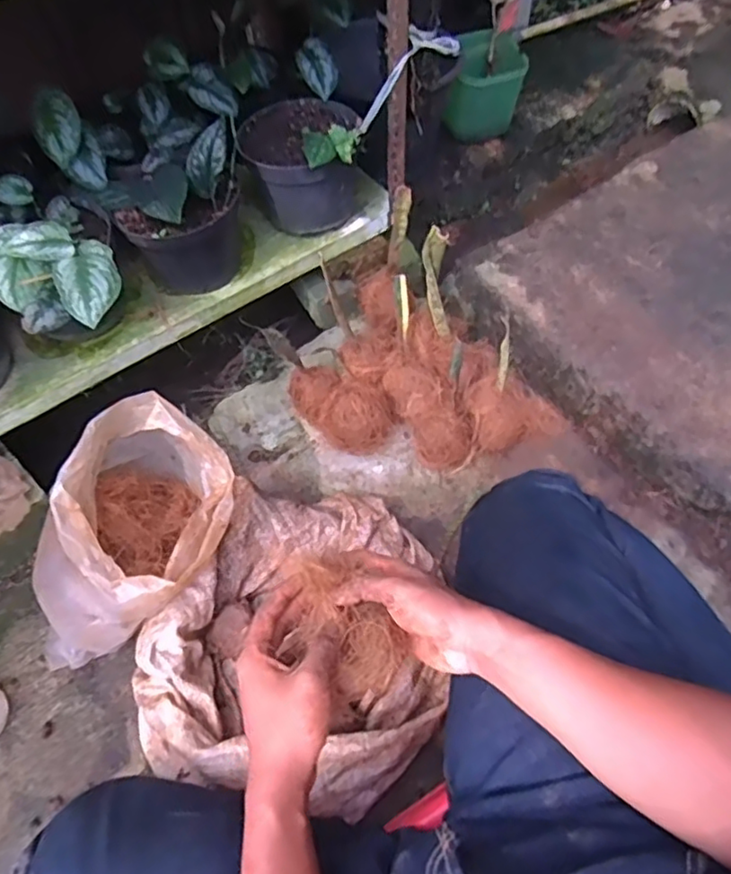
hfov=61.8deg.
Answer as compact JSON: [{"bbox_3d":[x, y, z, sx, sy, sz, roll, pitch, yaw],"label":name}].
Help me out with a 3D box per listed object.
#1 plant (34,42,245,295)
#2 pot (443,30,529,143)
[{"bbox_3d":[-0.264,-0.368,0.860,0.221,0.219,0.240,-1,61,3],"label":"plant"},{"bbox_3d":[0.251,-0.731,1.281,0.149,0.141,0.192,8,62,8],"label":"pot"}]

